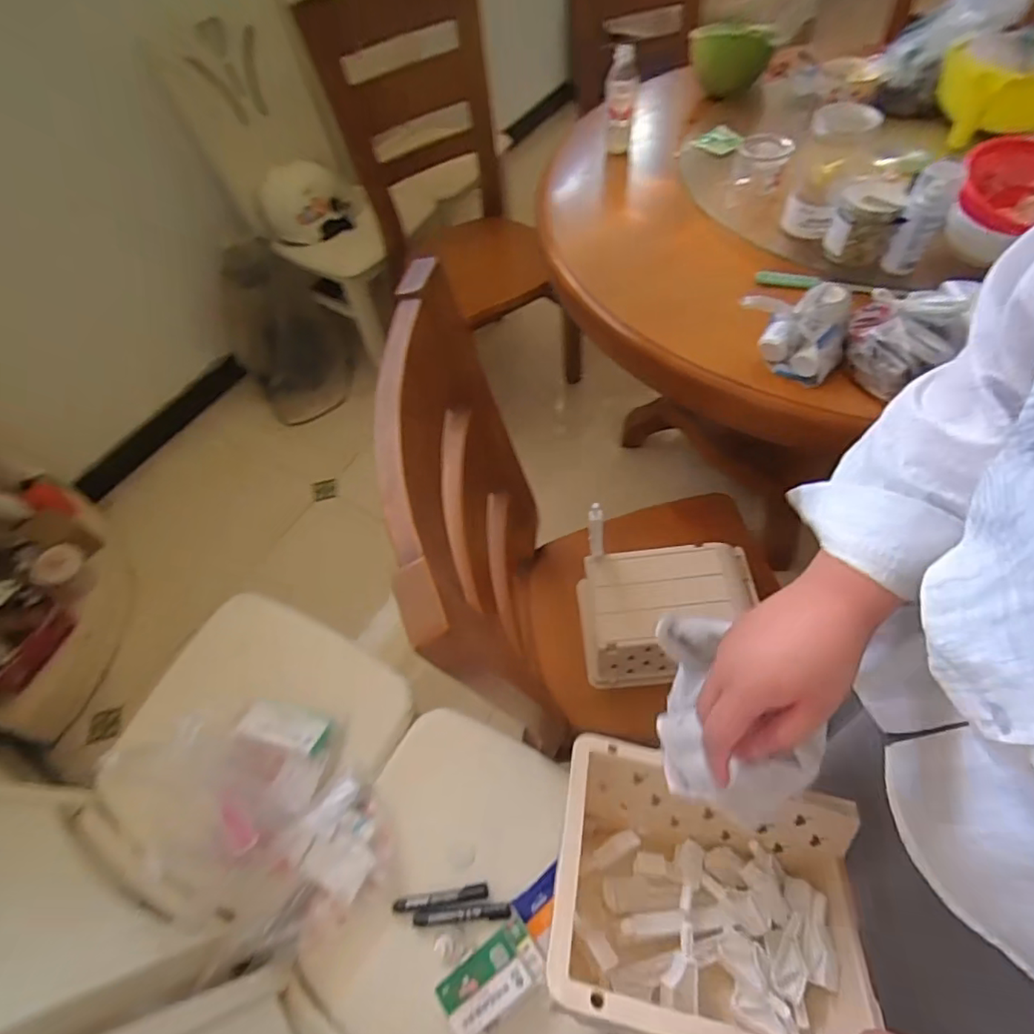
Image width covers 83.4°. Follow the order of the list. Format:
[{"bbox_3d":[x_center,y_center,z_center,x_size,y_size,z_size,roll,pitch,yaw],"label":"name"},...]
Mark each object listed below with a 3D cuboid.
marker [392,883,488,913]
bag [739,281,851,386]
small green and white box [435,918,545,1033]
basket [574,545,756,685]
[{"bbox_3d":[-0.104,0.524,0.797,0.129,0.024,0.019,-9,55,-1],"label":"marker"},{"bbox_3d":[0.385,-0.260,0.790,0.130,0.085,0.101,36,65,25],"label":"bag"},{"bbox_3d":[-0.030,0.569,0.713,0.124,0.029,0.075,-33,59,-17],"label":"small green and white box"},{"bbox_3d":[0.240,0.152,0.916,0.266,0.118,0.179,-6,55,1],"label":"basket"}]

